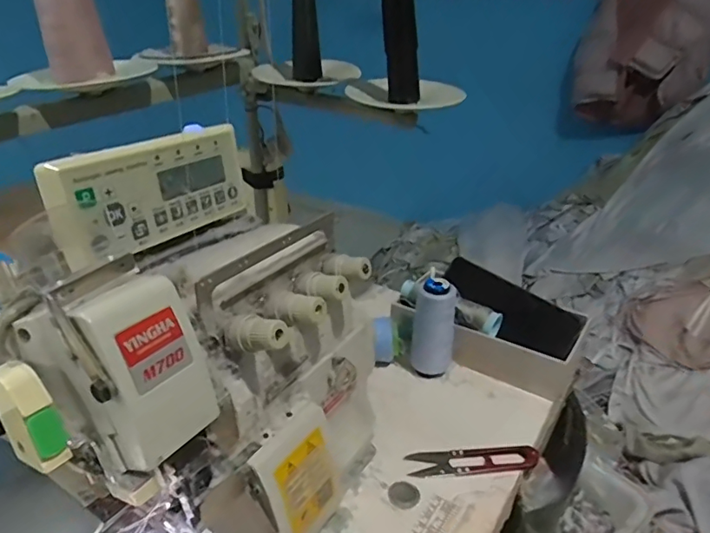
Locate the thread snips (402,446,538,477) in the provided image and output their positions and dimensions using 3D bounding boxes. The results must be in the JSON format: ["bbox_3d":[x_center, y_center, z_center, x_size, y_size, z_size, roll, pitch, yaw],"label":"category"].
[{"bbox_3d":[0.107,0.176,0.466,0.117,0.009,0.028,0,29,-2],"label":"thread snips"}]

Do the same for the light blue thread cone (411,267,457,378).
[{"bbox_3d":[0.086,0.068,0.558,0.035,0.115,0.034,-16,33,-28],"label":"light blue thread cone"}]

